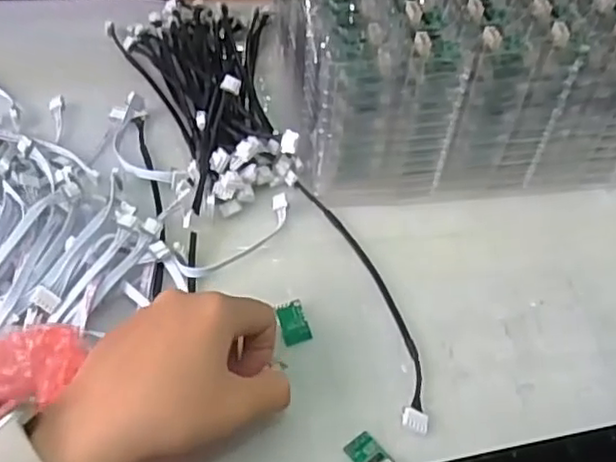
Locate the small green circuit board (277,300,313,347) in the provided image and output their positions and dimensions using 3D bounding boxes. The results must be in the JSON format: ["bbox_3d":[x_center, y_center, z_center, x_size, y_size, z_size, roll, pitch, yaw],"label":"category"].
[{"bbox_3d":[-0.009,0.055,0.392,0.018,0.004,0.025,-12,73,-20],"label":"small green circuit board"}]

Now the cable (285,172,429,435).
[{"bbox_3d":[0.033,0.033,0.412,0.030,0.006,0.195,-15,55,-16],"label":"cable"}]

